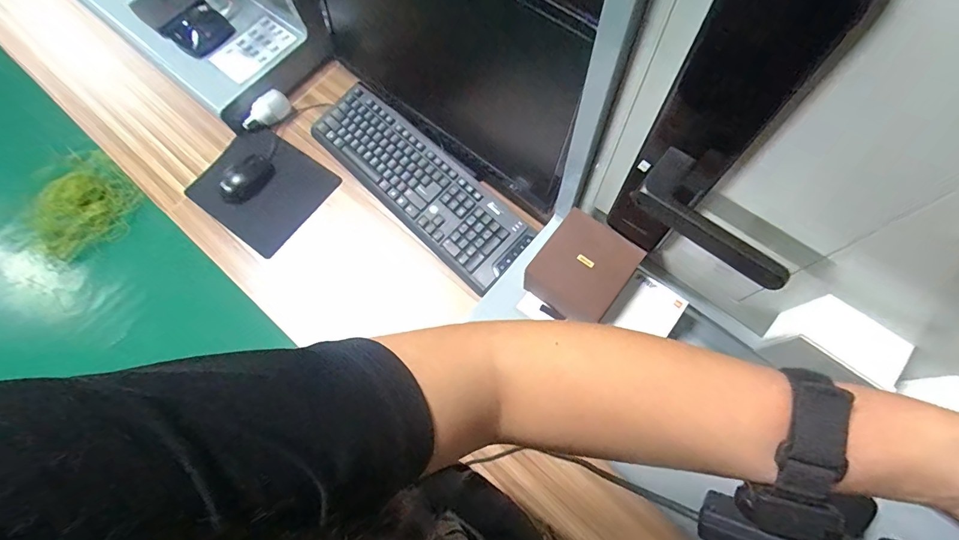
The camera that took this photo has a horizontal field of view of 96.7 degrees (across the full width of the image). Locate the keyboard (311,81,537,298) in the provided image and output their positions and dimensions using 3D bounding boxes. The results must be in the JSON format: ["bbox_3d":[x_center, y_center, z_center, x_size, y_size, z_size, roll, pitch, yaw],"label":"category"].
[{"bbox_3d":[-0.112,-0.157,0.750,0.453,0.020,0.137,43,89,17],"label":"keyboard"}]

